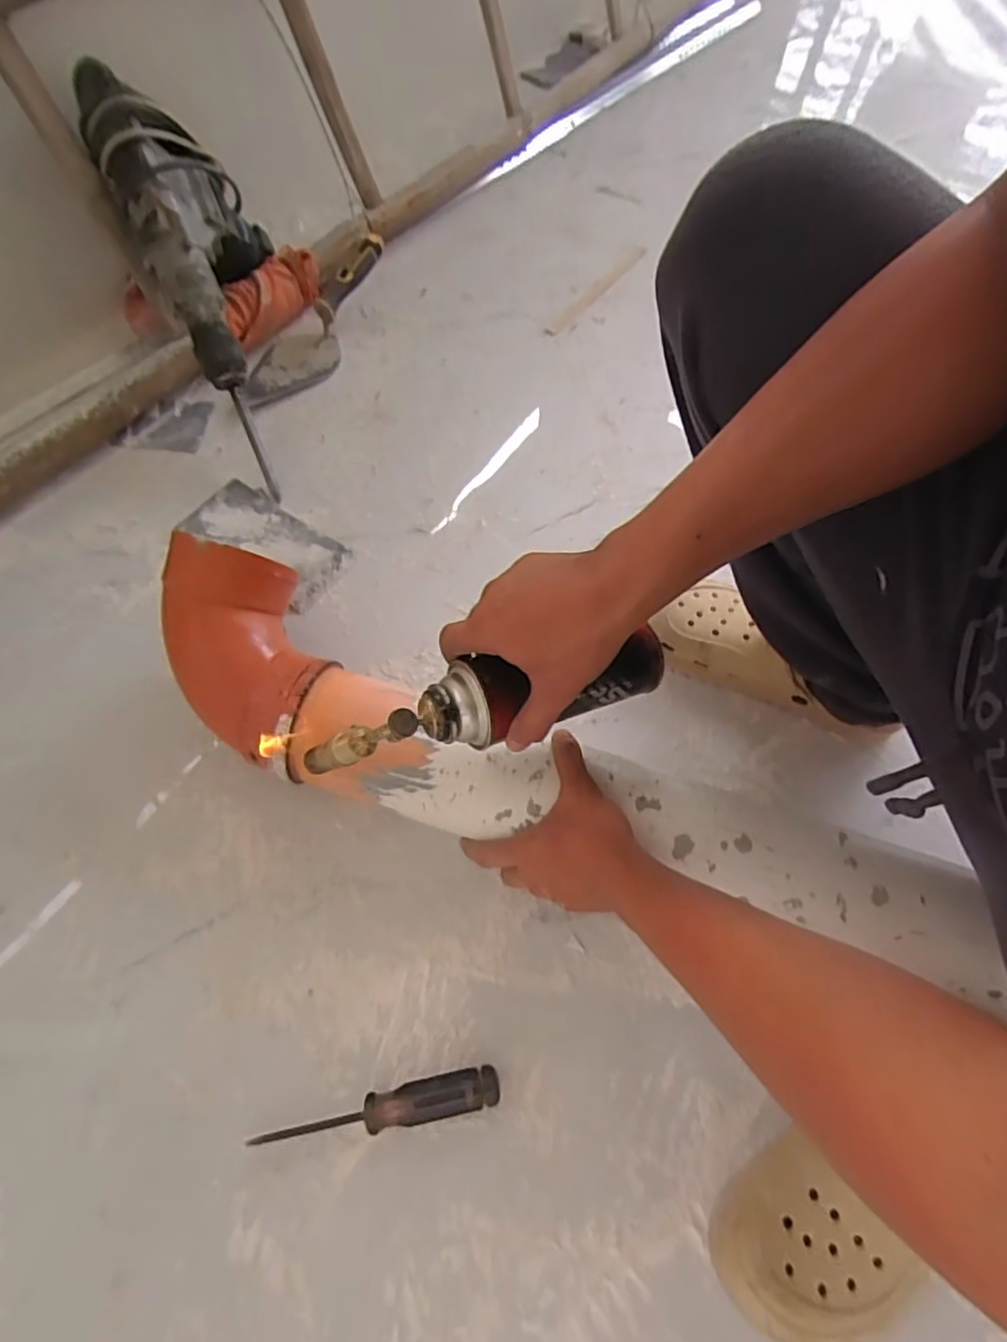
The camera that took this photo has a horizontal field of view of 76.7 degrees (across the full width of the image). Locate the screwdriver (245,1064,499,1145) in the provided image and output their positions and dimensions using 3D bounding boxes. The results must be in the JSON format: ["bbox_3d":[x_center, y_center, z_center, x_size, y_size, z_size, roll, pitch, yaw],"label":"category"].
[{"bbox_3d":[-0.094,0.335,0.482,0.183,0.022,0.028,-10,63,-6],"label":"screwdriver"}]

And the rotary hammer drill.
[{"bbox_3d":[-0.359,-0.448,0.795,0.156,0.180,0.471,-16,92,-9],"label":"rotary hammer drill"}]

